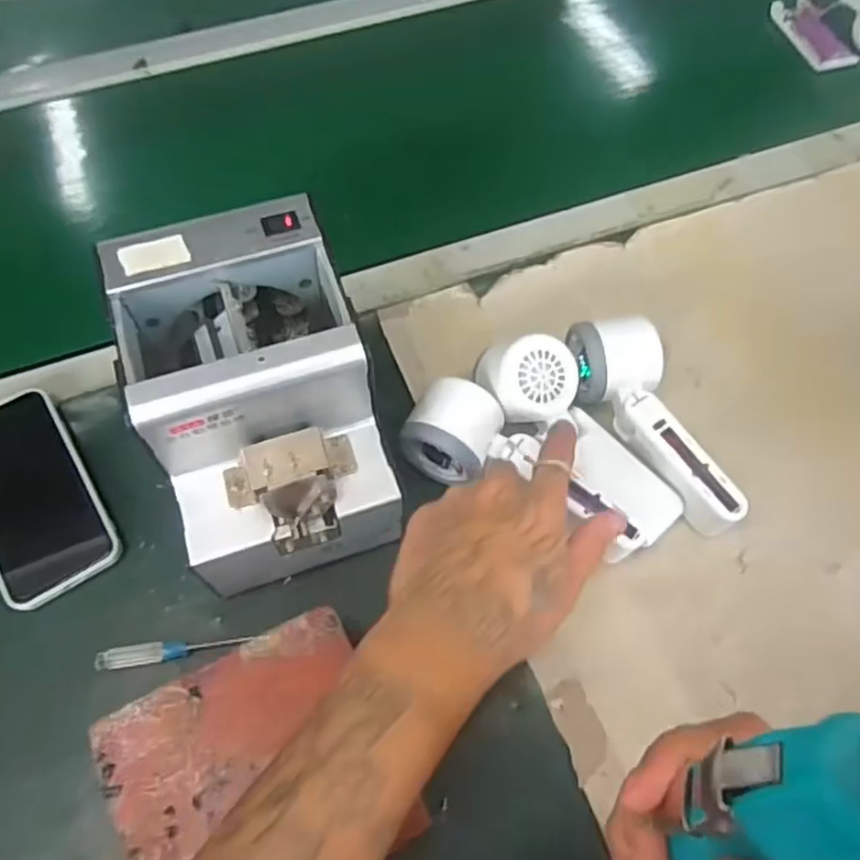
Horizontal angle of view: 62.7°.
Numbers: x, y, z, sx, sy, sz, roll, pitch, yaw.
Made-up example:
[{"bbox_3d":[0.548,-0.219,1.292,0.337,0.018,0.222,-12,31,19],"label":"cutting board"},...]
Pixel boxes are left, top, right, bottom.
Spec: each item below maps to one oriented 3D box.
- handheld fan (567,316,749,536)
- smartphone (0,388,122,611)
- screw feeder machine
[{"bbox_3d":[0.147,-0.003,0.478,0.058,0.055,0.161,-18,64,-8],"label":"handheld fan"},{"bbox_3d":[-0.266,0.041,0.468,0.072,0.010,0.146,-31,72,-13],"label":"smartphone"},{"bbox_3d":[-0.101,-0.011,0.428,0.128,0.151,0.172,-18,64,-8],"label":"screw feeder machine"}]

